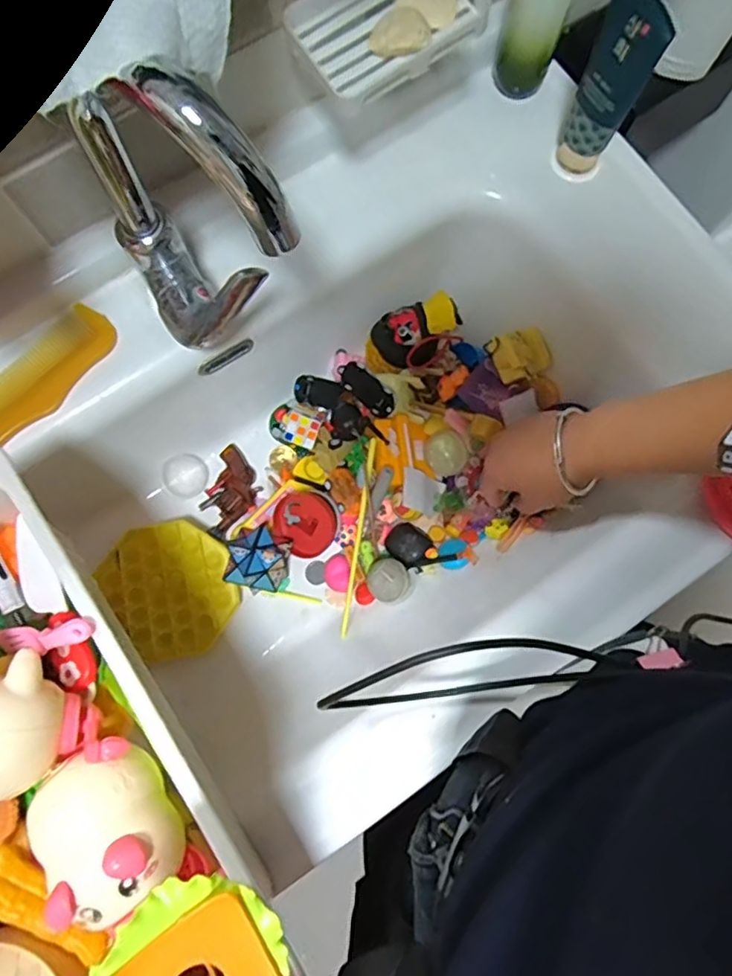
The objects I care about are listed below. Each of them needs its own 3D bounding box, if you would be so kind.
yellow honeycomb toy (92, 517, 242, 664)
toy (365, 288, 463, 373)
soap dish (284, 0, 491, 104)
[{"bbox_3d":[-0.185,0.095,0.570,0.113,0.014,0.126,-35,81,-7],"label":"yellow honeycomb toy"},{"bbox_3d":[0.045,-0.155,0.580,0.094,0.039,0.056,-30,79,22],"label":"toy"},{"bbox_3d":[0.015,-0.326,0.399,0.126,0.041,0.092,-33,81,-6],"label":"soap dish"}]

